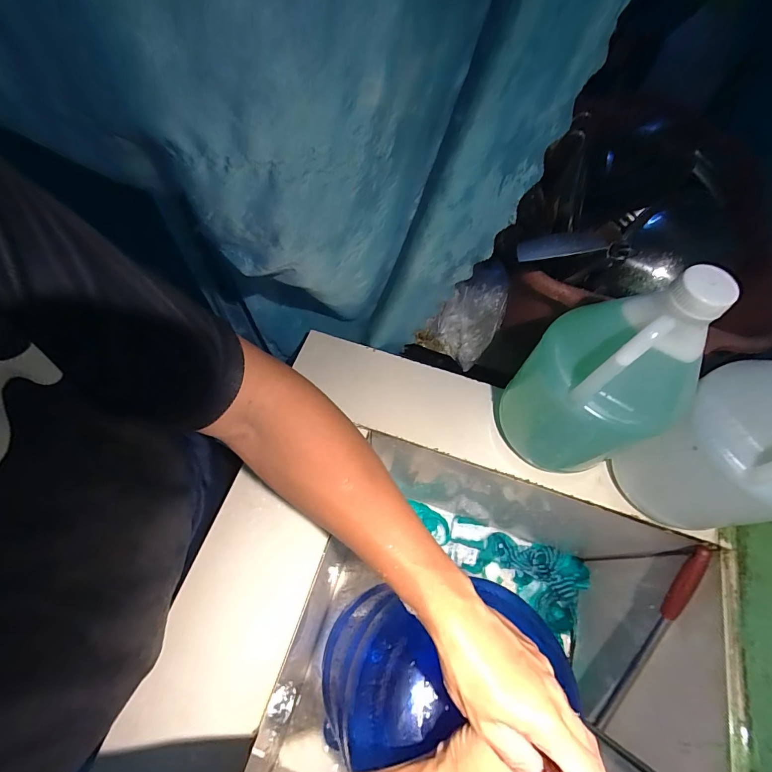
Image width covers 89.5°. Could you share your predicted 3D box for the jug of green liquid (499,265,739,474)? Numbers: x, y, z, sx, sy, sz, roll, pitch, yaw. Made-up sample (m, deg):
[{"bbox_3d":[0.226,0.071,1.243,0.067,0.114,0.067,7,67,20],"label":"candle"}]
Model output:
[{"bbox_3d":[0.222,0.000,0.410,0.130,0.294,0.118,12,64,4],"label":"jug of green liquid"}]

